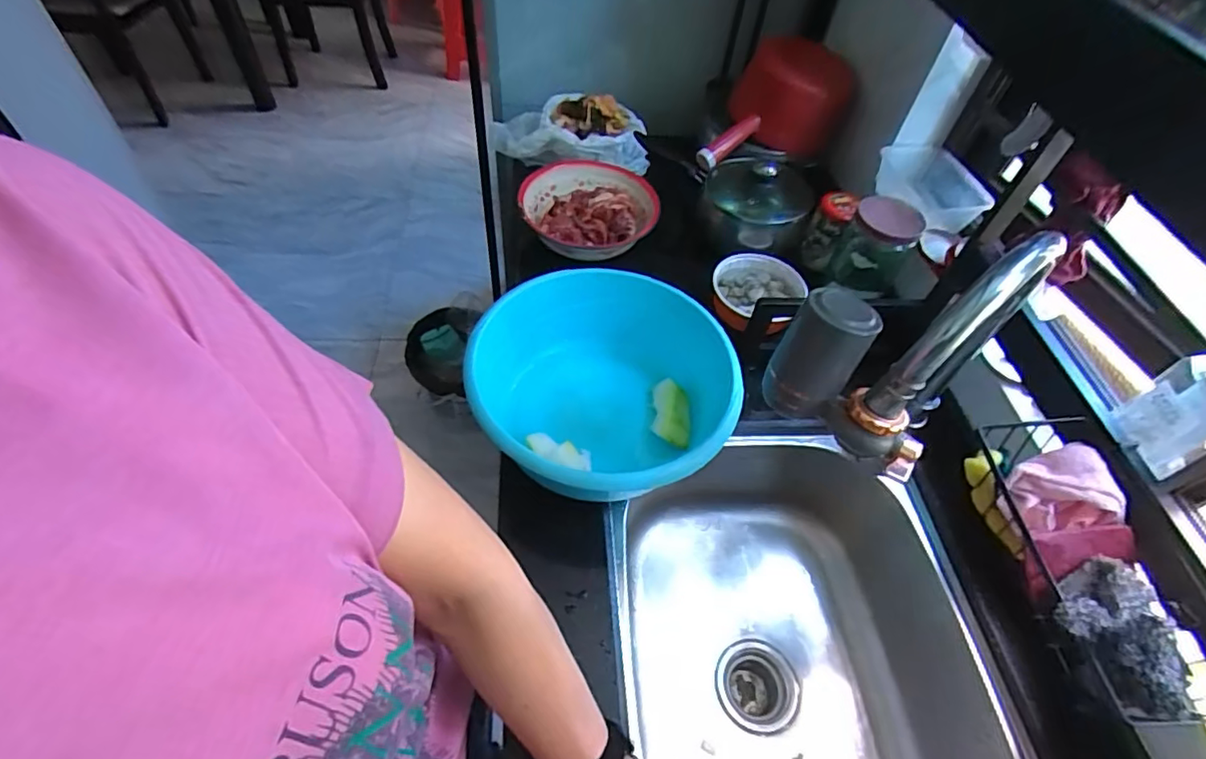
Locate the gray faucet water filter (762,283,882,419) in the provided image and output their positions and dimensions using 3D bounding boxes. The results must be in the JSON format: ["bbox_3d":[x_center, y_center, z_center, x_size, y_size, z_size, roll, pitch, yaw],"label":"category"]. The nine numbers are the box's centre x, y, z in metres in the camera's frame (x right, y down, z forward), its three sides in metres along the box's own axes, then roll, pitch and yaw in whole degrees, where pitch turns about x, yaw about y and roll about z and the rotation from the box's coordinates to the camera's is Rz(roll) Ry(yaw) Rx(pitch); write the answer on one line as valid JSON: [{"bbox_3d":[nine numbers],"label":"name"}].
[{"bbox_3d":[0.186,-0.022,0.485,0.060,0.098,0.075,35,57,20],"label":"gray faucet water filter"}]

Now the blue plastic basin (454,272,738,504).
[{"bbox_3d":[0.003,0.013,0.703,0.292,0.126,0.301,3,52,-3],"label":"blue plastic basin"}]

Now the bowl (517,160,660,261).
[{"bbox_3d":[-0.023,-0.290,0.957,0.224,0.064,0.218,3,52,-3],"label":"bowl"}]

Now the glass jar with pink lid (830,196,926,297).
[{"bbox_3d":[0.398,-0.186,0.830,0.099,0.120,0.089,28,55,15],"label":"glass jar with pink lid"}]

